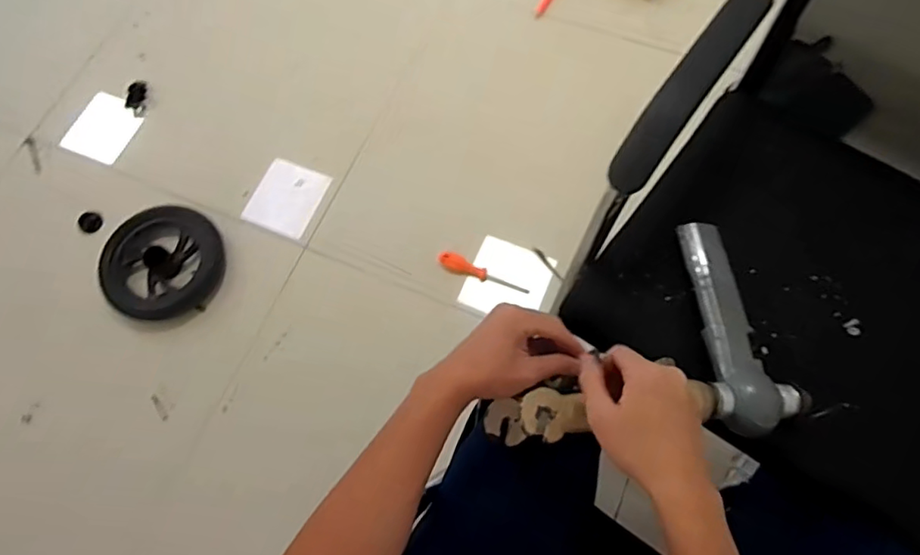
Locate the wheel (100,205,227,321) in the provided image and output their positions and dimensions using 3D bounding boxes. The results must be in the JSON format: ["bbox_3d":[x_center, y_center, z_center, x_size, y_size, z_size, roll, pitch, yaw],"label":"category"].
[{"bbox_3d":[-0.649,-0.037,1.287,0.262,0.047,0.260,-23,70,-4],"label":"wheel"}]

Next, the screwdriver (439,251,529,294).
[{"bbox_3d":[0.047,-0.004,1.232,0.198,0.037,0.035,21,73,11],"label":"screwdriver"}]

